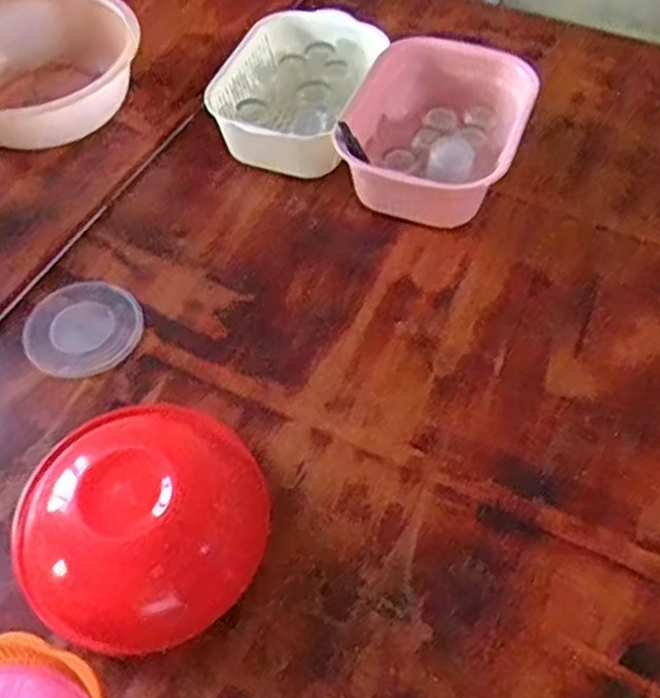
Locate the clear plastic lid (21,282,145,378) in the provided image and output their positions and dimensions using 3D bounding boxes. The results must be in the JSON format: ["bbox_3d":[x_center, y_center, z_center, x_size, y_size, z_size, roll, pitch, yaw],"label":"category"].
[{"bbox_3d":[-0.311,-0.026,0.909,0.144,0.015,0.131,-1,57,1],"label":"clear plastic lid"}]

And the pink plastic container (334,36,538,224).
[{"bbox_3d":[0.138,-0.303,1.006,0.246,0.107,0.269,23,60,16],"label":"pink plastic container"}]

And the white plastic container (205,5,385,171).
[{"bbox_3d":[-0.054,-0.389,1.057,0.229,0.077,0.262,18,59,13],"label":"white plastic container"}]

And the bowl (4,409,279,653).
[{"bbox_3d":[-0.187,0.160,0.710,0.240,0.119,0.224,-1,57,1],"label":"bowl"}]

